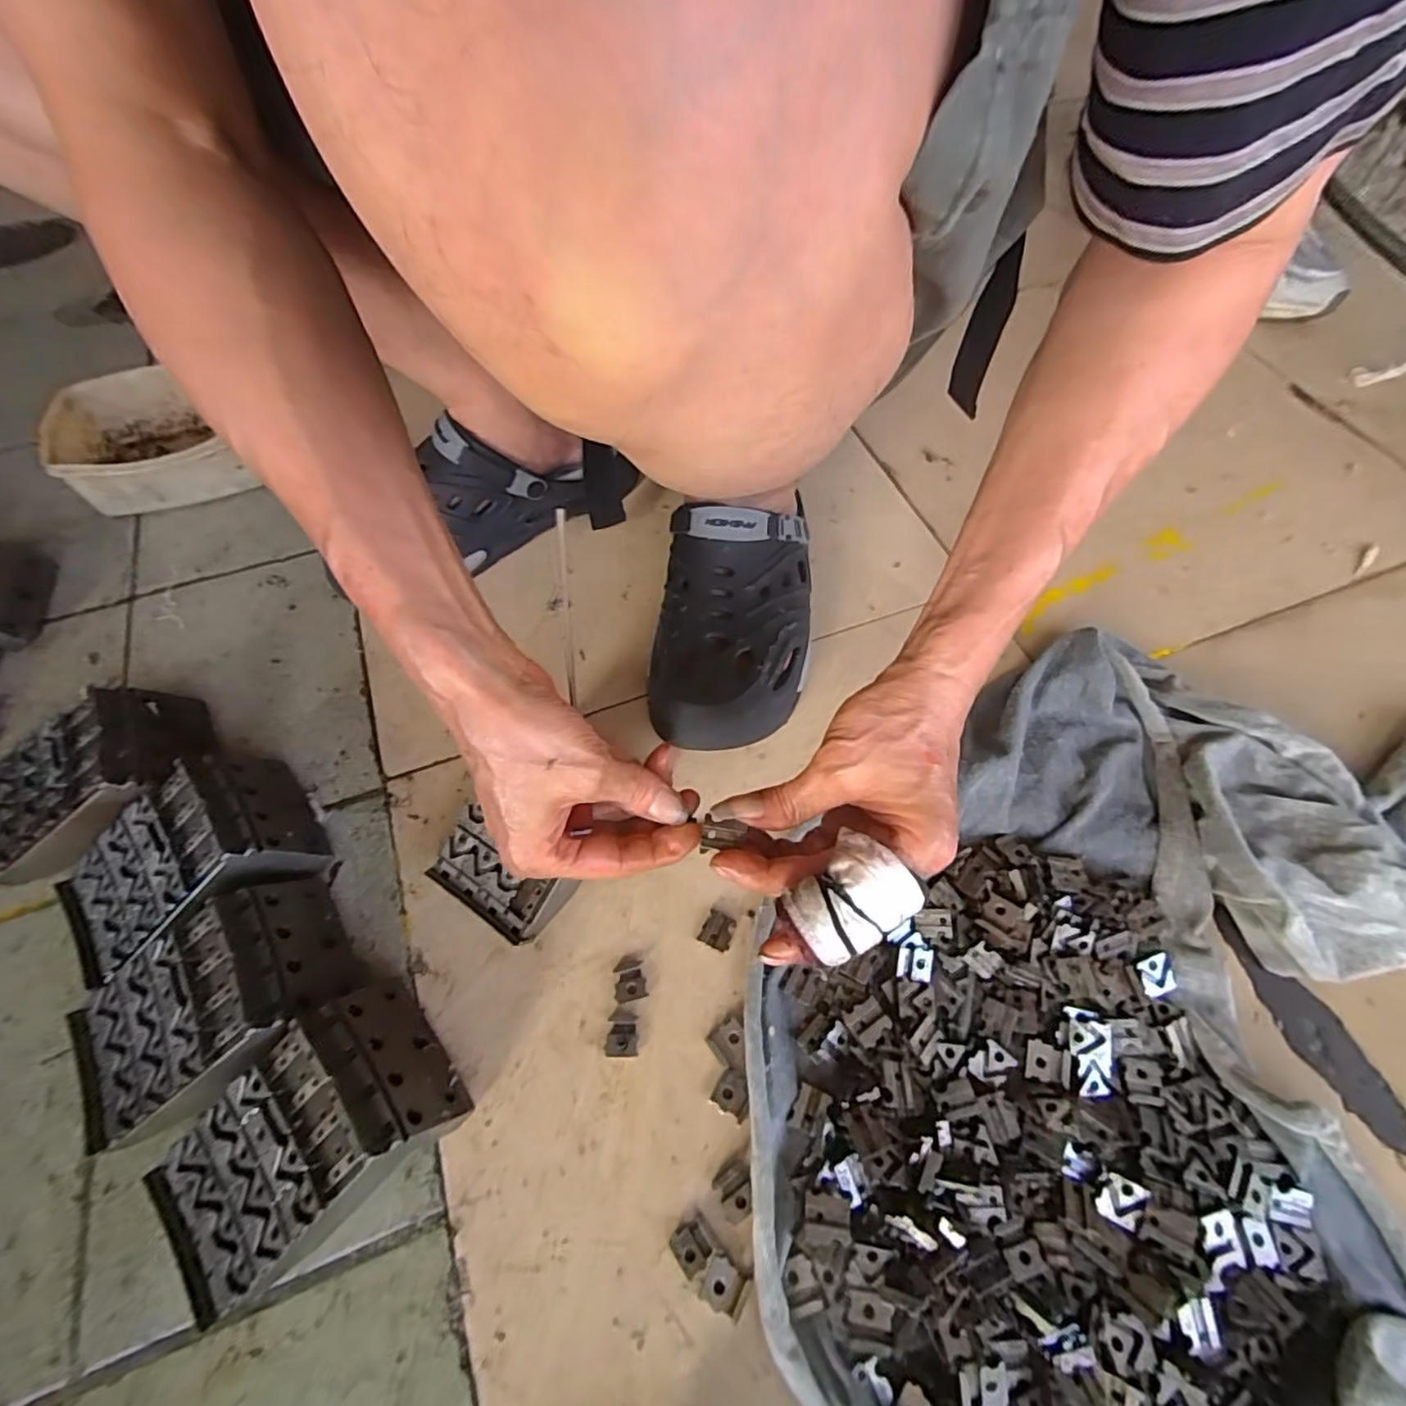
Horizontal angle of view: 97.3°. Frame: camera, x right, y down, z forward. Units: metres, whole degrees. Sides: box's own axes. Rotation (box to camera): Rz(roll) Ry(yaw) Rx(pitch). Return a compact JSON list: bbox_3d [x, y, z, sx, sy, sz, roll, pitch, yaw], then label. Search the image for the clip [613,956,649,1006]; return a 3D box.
[{"bbox_3d":[-0.045,0.169,0.379,0.019,0.007,0.025,-9,61,-6],"label":"clip"}]

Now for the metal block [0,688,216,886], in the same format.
[{"bbox_3d":[-0.411,0.052,0.408,0.139,0.063,0.092,-28,64,-16],"label":"metal block"}]

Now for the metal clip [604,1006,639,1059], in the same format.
[{"bbox_3d":[-0.048,0.195,0.366,0.019,0.005,0.026,1,60,0],"label":"metal clip"}]

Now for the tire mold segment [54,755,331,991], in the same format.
[{"bbox_3d":[-0.322,0.098,0.381,0.137,0.064,0.089,-34,66,-19],"label":"tire mold segment"}]

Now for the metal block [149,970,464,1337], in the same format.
[{"bbox_3d":[-0.206,0.222,0.313,0.138,0.066,0.085,-36,67,-20],"label":"metal block"}]

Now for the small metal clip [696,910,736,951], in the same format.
[{"bbox_3d":[0.009,0.144,0.394,0.019,0.006,0.021,22,62,11],"label":"small metal clip"}]

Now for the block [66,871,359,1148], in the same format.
[{"bbox_3d":[-0.277,0.170,0.344,0.140,0.064,0.094,-33,66,-18],"label":"block"}]

